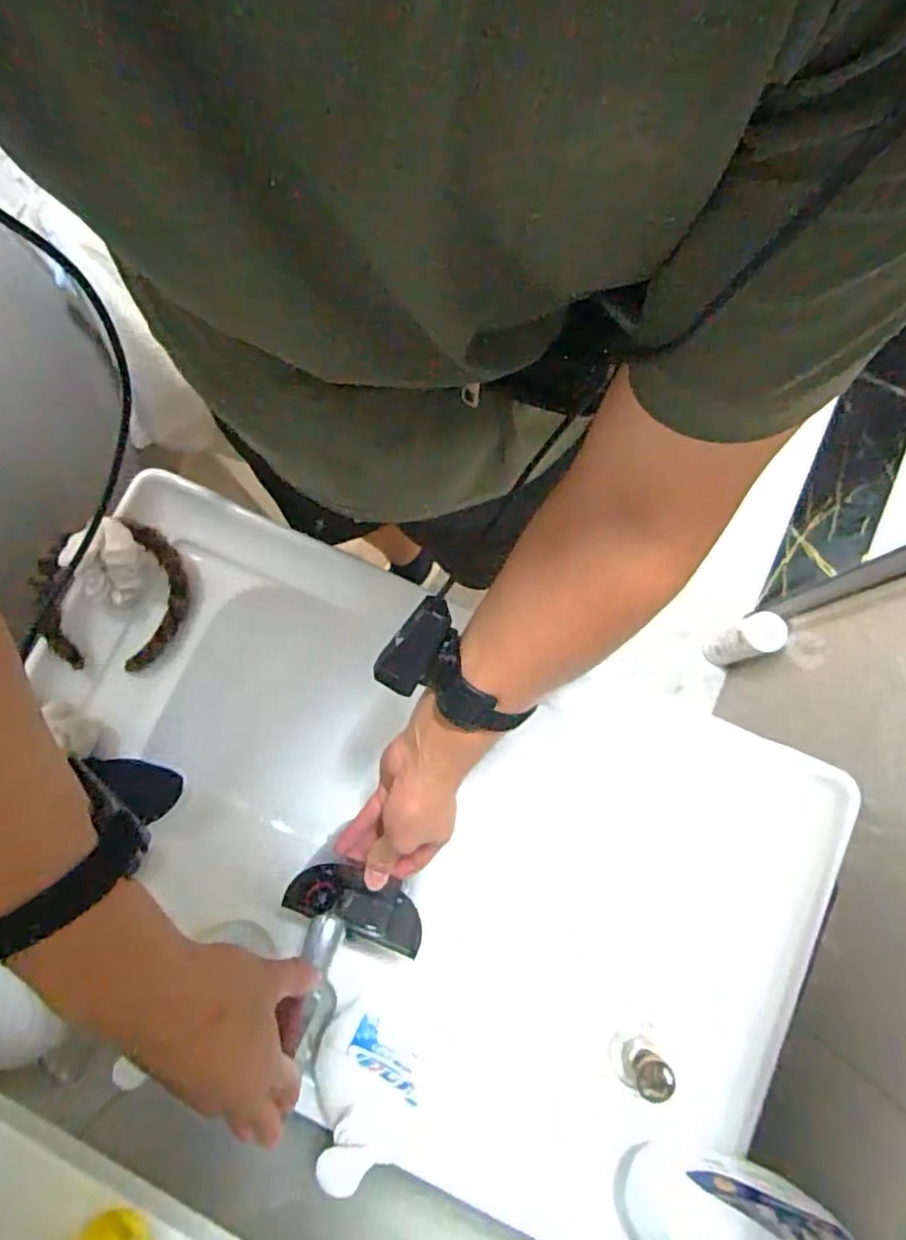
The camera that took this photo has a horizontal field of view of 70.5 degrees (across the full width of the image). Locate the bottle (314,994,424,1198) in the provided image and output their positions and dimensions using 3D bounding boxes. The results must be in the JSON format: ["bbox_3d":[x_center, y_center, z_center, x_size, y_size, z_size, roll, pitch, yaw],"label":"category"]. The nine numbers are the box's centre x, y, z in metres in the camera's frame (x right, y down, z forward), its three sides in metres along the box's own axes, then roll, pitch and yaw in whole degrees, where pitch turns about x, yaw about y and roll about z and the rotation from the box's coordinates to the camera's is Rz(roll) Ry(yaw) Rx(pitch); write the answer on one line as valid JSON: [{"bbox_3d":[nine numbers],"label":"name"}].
[{"bbox_3d":[-0.073,0.385,0.530,0.095,0.172,0.053,33,80,6],"label":"bottle"}]

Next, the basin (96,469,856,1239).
[{"bbox_3d":[-0.039,0.246,0.713,0.760,0.239,0.499,22,79,4],"label":"basin"}]

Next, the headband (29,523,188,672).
[{"bbox_3d":[-0.348,-0.020,0.661,0.136,0.016,0.149,-6,102,-28],"label":"headband"}]

